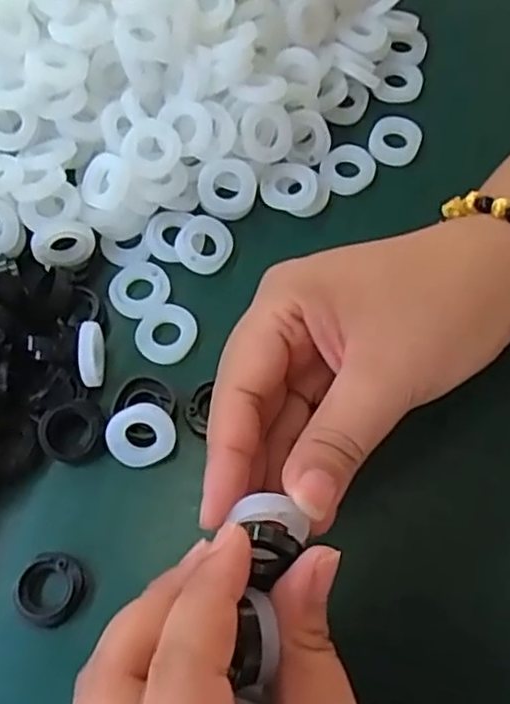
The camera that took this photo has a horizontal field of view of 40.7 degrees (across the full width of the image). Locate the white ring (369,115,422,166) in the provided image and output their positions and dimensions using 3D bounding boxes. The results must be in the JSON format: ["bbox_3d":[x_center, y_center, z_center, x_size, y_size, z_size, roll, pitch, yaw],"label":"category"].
[{"bbox_3d":[0.070,-0.106,0.345,0.024,0.008,0.024,0,66,1],"label":"white ring"}]

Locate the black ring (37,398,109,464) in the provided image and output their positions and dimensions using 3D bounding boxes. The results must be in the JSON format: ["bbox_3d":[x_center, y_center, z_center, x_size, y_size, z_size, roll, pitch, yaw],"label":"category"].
[{"bbox_3d":[-0.074,0.032,0.281,0.025,0.008,0.025,0,66,1],"label":"black ring"}]

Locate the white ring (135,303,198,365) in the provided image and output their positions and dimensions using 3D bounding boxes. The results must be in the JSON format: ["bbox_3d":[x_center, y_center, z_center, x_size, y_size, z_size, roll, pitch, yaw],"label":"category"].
[{"bbox_3d":[-0.039,-0.009,0.303,0.024,0.004,0.026,0,66,1],"label":"white ring"}]

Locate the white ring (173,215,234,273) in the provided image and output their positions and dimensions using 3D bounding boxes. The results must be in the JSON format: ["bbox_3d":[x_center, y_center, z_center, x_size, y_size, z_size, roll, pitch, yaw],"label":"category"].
[{"bbox_3d":[-0.023,-0.051,0.317,0.026,0.007,0.028,0,66,1],"label":"white ring"}]

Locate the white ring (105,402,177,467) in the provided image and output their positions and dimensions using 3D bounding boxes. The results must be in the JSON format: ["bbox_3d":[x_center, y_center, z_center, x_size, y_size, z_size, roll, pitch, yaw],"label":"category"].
[{"bbox_3d":[-0.046,0.033,0.276,0.027,0.004,0.025,0,104,-2],"label":"white ring"}]

